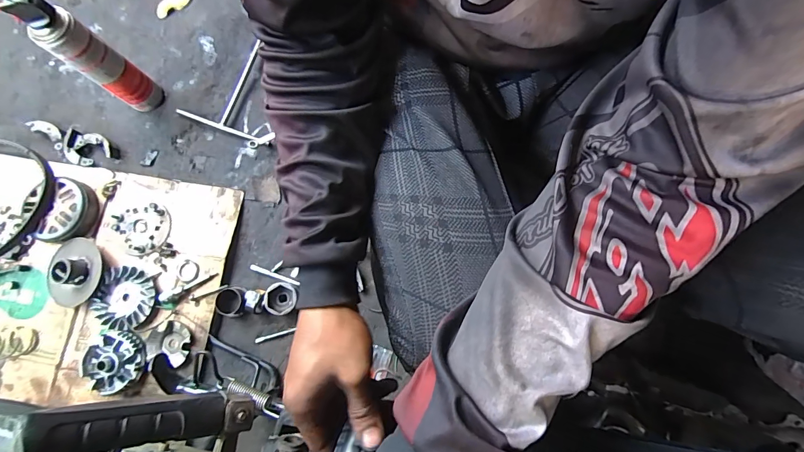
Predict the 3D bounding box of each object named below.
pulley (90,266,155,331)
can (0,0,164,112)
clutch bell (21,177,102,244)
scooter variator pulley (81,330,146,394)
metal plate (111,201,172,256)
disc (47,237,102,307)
[{"bbox_3d":[-0.485,0.127,0.651,0.096,0.016,0.104,0,79,1],"label":"pulley"},{"bbox_3d":[-0.503,-0.272,0.623,0.051,0.239,0.063,39,82,8],"label":"can"},{"bbox_3d":[-0.618,-0.028,0.674,0.113,0.035,0.110,-11,79,-1],"label":"clutch bell"},{"bbox_3d":[-0.490,0.229,0.634,0.099,0.020,0.094,0,79,1],"label":"scooter variator pulley"},{"bbox_3d":[-0.471,0.004,0.677,0.093,0.008,0.097,0,79,1],"label":"metal plate"},{"bbox_3d":[-0.580,0.080,0.659,0.100,0.033,0.115,-11,79,-1],"label":"disc"}]

